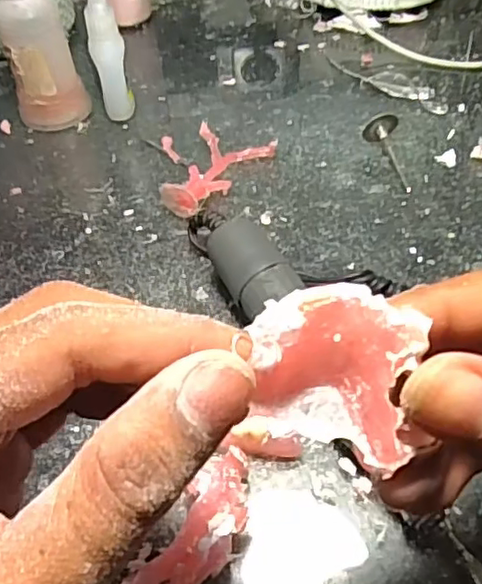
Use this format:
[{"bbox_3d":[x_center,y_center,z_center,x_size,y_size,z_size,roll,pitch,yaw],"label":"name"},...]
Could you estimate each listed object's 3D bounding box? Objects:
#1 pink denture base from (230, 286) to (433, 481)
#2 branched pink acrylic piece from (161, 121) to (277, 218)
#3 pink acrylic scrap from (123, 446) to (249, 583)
[{"bbox_3d":[0.021,0.019,0.134,0.034,0.026,0.030,10,51,13],"label":"pink denture base"},{"bbox_3d":[-0.011,-0.068,0.335,0.062,0.020,0.069,-6,50,-1],"label":"branched pink acrylic piece"},{"bbox_3d":[-0.012,0.080,0.207,0.023,0.018,0.056,28,57,25],"label":"pink acrylic scrap"}]

